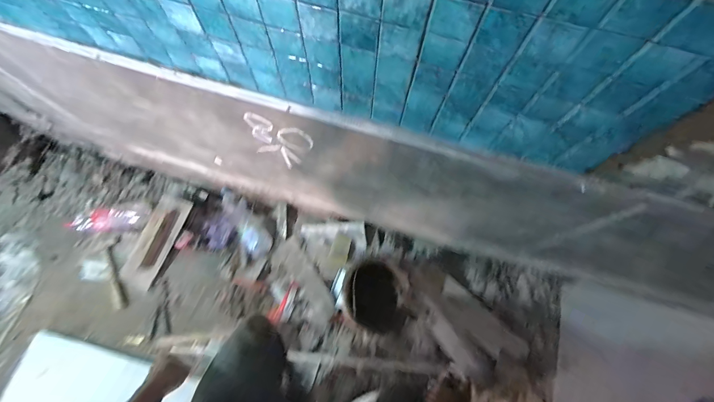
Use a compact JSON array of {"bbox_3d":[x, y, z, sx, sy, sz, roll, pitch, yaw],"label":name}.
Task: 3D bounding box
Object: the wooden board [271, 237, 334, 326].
[{"bbox_3d":[-0.201,0.299,1.273,0.115,0.014,0.342,-33,75,-10],"label":"wooden board"}]

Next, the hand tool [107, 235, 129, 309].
[{"bbox_3d":[-0.919,0.277,1.286,0.077,0.038,0.279,-20,73,-6],"label":"hand tool"}]

